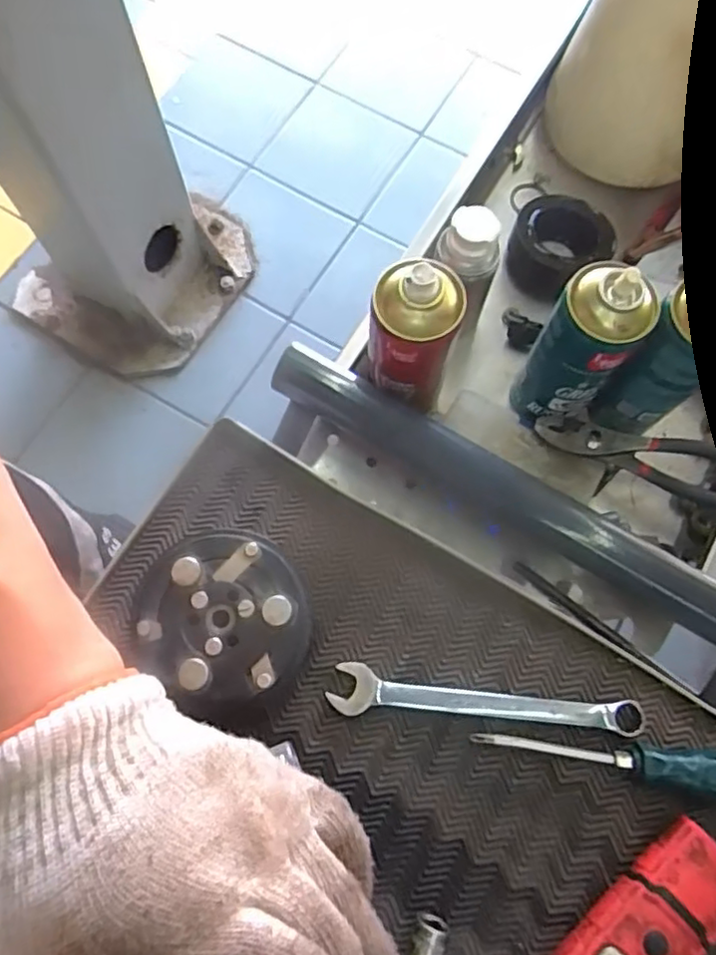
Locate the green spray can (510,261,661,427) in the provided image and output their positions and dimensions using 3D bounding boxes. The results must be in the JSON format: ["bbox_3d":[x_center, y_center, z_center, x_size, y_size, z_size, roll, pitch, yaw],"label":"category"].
[{"bbox_3d":[0.163,-0.092,0.483,0.059,0.161,0.059,0,74,-1],"label":"green spray can"}]

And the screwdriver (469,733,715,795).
[{"bbox_3d":[0.172,0.171,0.399,0.194,0.024,0.026,11,74,3],"label":"screwdriver"}]

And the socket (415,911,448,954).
[{"bbox_3d":[0.040,0.277,0.375,0.016,0.014,0.045,20,49,6],"label":"socket"}]

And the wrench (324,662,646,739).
[{"bbox_3d":[0.082,0.147,0.423,0.198,0.012,0.029,6,74,2],"label":"wrench"}]

